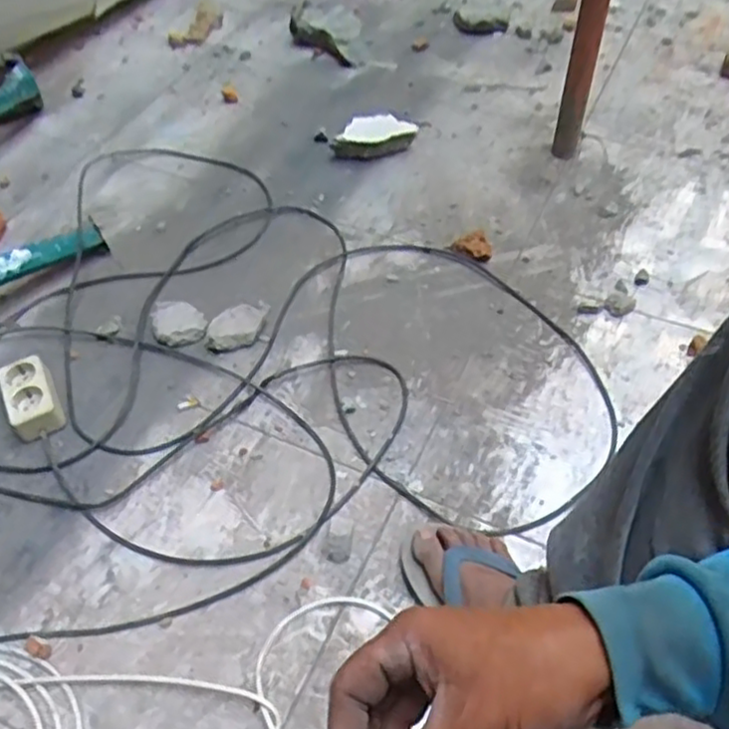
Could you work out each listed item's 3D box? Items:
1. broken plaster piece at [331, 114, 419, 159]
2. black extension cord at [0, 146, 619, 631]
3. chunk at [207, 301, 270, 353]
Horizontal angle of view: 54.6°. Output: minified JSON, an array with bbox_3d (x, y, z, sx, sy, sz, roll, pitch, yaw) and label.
[{"bbox_3d":[0.019,-0.400,1.243,0.151,0.055,0.053,-11,51,-7],"label":"broken plaster piece"},{"bbox_3d":[-0.118,-0.037,0.957,0.845,0.036,0.831,3,51,5],"label":"black extension cord"},{"bbox_3d":[-0.173,-0.050,0.970,0.081,0.020,0.071,-6,51,-3],"label":"chunk"}]

